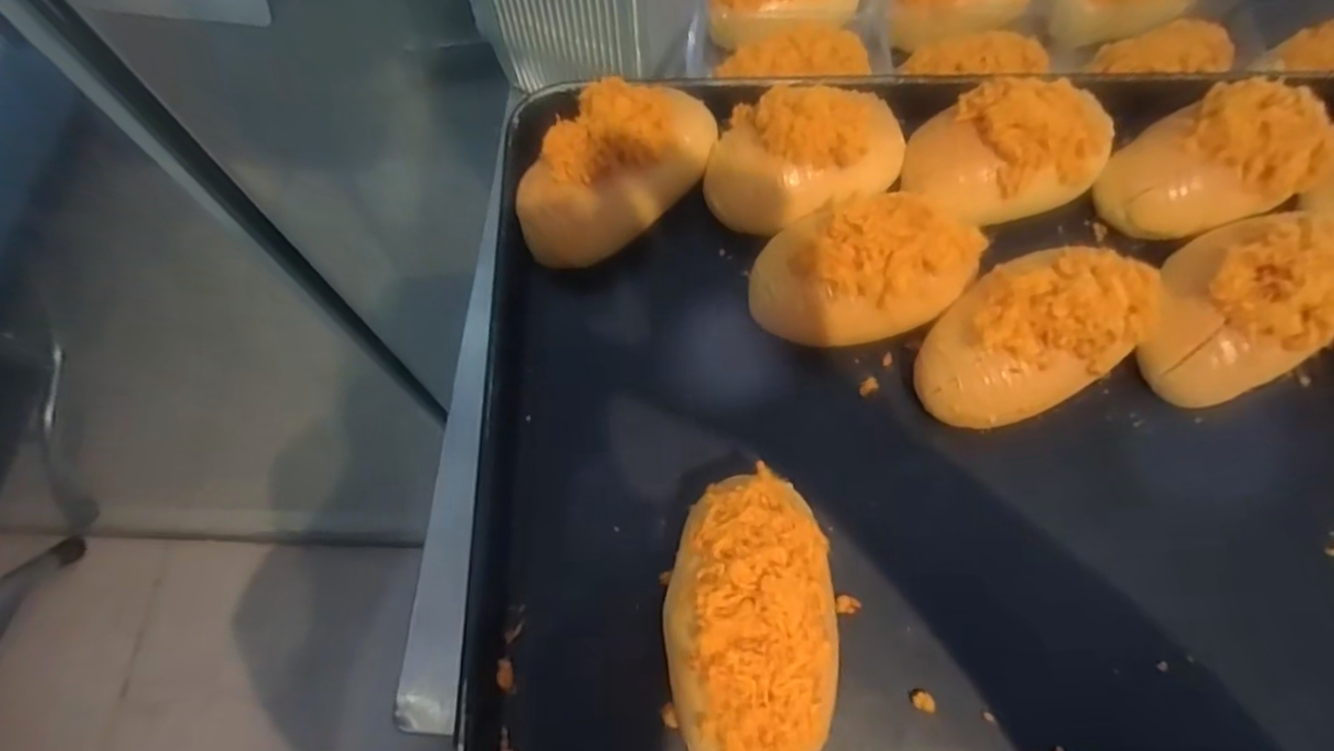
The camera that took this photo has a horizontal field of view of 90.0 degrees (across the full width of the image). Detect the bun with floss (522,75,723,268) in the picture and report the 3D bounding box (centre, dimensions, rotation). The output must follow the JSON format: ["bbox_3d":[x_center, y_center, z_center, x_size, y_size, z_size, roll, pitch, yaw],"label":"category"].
[{"bbox_3d":[-0.025,-0.120,0.369,0.132,0.057,0.064,-35,72,-14],"label":"bun with floss"}]

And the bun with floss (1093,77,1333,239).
[{"bbox_3d":[0.317,-0.125,0.383,0.114,0.050,0.071,-17,68,-7],"label":"bun with floss"}]

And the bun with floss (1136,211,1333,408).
[{"bbox_3d":[0.299,-0.036,0.347,0.092,0.055,0.078,-32,71,-13],"label":"bun with floss"}]

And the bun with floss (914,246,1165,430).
[{"bbox_3d":[0.192,-0.026,0.343,0.126,0.049,0.072,-26,70,-10],"label":"bun with floss"}]

